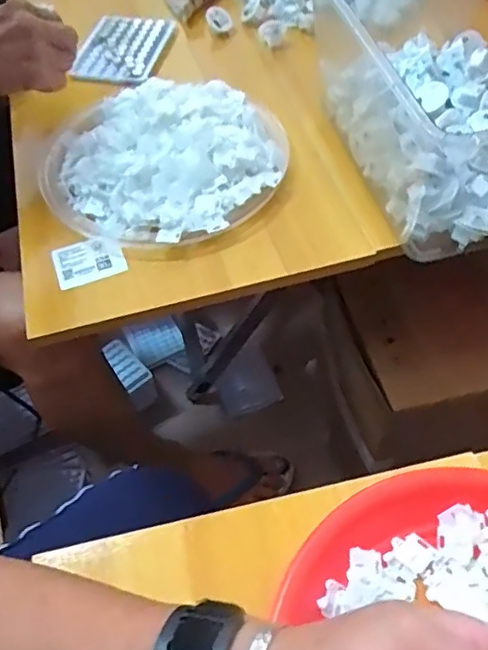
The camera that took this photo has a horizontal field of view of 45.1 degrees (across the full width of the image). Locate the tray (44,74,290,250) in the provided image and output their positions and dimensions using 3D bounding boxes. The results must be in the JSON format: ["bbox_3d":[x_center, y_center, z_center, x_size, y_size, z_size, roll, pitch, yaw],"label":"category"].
[{"bbox_3d":[-0.075,-0.167,0.548,0.221,0.042,0.211,-2,54,3],"label":"tray"}]

